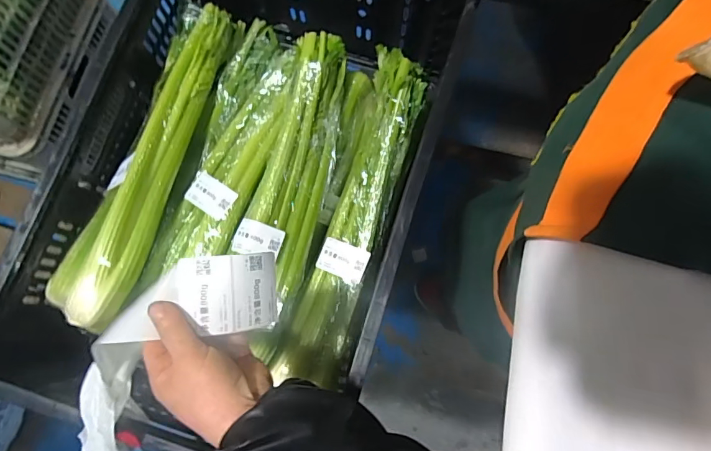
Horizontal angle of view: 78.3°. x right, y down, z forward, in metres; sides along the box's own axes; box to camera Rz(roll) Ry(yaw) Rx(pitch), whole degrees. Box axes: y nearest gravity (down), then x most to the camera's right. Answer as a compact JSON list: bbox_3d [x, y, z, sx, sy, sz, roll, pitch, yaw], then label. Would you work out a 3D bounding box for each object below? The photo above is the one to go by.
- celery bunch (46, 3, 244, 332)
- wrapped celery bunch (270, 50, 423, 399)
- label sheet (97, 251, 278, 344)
[{"bbox_3d":[-0.252,-0.095,0.535,0.095,0.072,0.428,15,78,4],"label":"celery bunch"},{"bbox_3d":[0.002,-0.006,0.529,0.080,0.078,0.428,18,78,5],"label":"wrapped celery bunch"},{"bbox_3d":[-0.130,0.058,0.349,0.127,0.036,0.059,-7,78,-1],"label":"label sheet"}]

